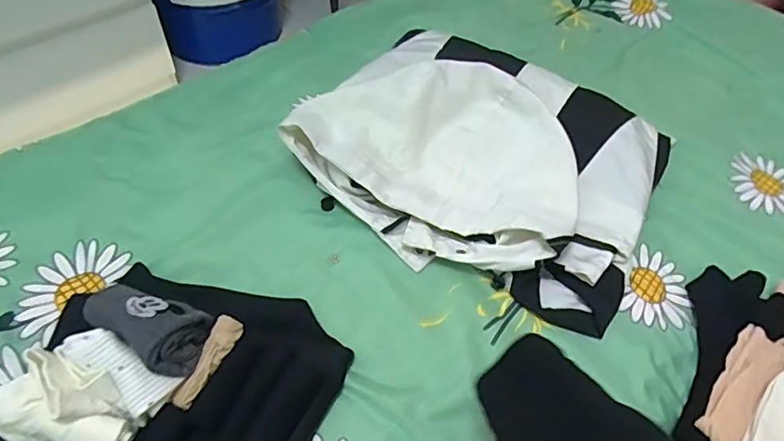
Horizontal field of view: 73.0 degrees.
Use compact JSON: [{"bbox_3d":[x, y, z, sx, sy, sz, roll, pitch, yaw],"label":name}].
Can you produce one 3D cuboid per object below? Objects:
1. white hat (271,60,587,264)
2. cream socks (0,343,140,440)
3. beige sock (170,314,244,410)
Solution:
[{"bbox_3d":[0.047,-0.079,0.580,0.304,0.058,0.231,16,54,8],"label":"white hat"},{"bbox_3d":[-0.240,0.142,0.392,0.089,0.047,0.062,19,54,9],"label":"cream socks"},{"bbox_3d":[-0.149,0.115,0.431,0.025,0.018,0.078,24,68,13],"label":"beige sock"}]

